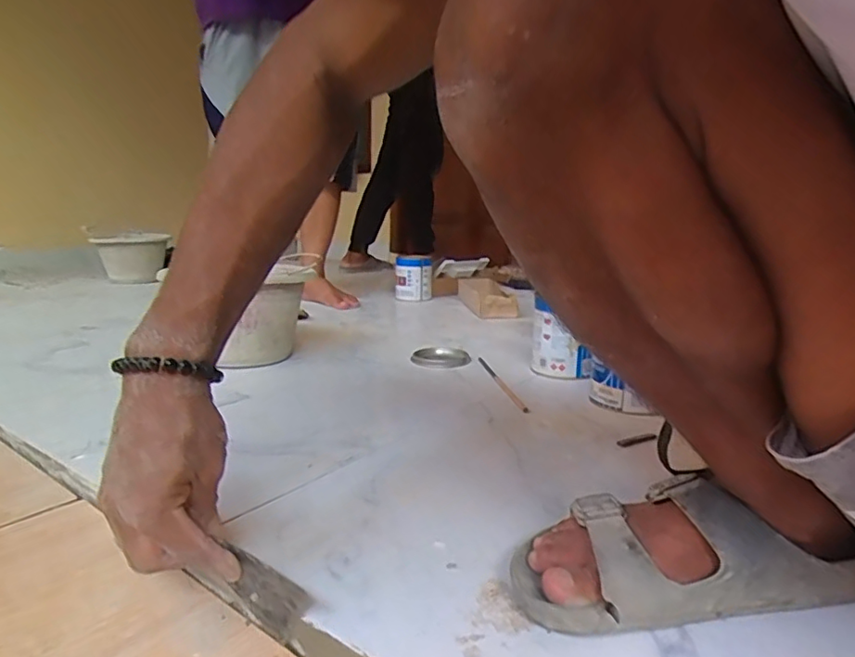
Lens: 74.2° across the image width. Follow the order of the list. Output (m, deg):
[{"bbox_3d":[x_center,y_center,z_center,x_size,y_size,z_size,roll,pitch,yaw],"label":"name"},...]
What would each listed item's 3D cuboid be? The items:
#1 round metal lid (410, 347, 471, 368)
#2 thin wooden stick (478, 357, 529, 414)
[{"bbox_3d":[0.022,0.051,1.015,0.096,0.012,0.112,0,9,-19],"label":"round metal lid"},{"bbox_3d":[0.112,0.082,0.873,0.013,0.005,0.265,1,8,-9],"label":"thin wooden stick"}]

